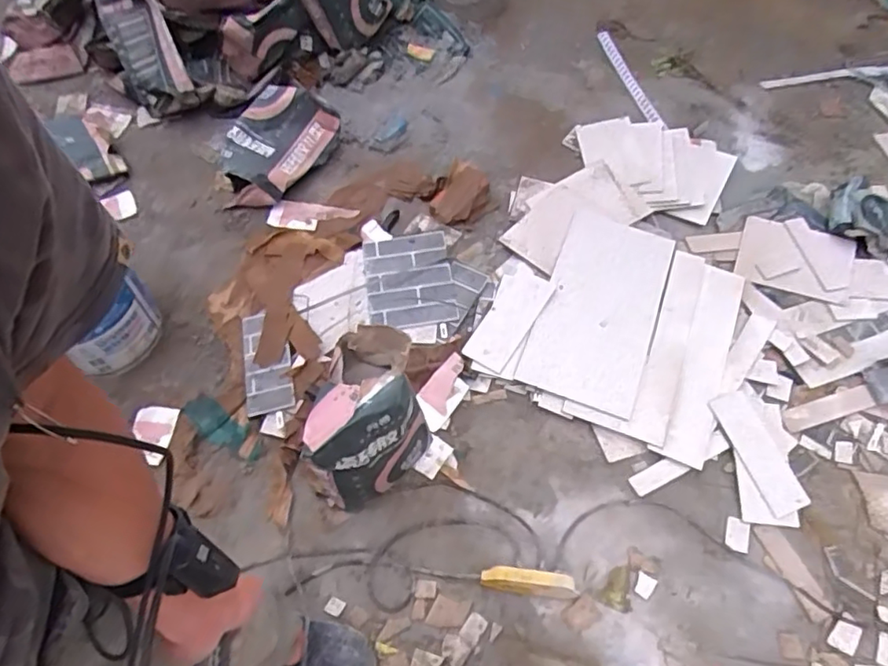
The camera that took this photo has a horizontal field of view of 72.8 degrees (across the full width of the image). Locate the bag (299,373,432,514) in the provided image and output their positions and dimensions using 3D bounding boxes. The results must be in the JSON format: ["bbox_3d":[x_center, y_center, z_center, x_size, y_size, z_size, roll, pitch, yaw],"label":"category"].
[{"bbox_3d":[-0.182,0.218,1.302,0.202,0.361,0.264,40,69,18],"label":"bag"}]

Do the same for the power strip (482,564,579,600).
[{"bbox_3d":[0.186,0.543,1.310,0.208,0.059,0.049,7,63,3],"label":"power strip"}]

